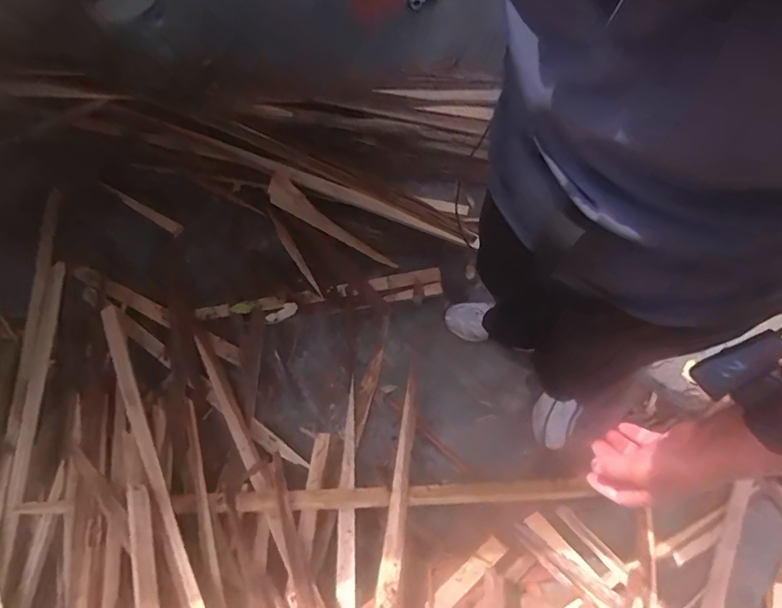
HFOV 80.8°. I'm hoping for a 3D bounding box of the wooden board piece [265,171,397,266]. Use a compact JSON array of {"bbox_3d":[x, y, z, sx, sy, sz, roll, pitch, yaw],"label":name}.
[{"bbox_3d":[-0.151,-0.194,1.159,0.361,0.032,0.065,35,72,-6],"label":"wooden board piece"}]

